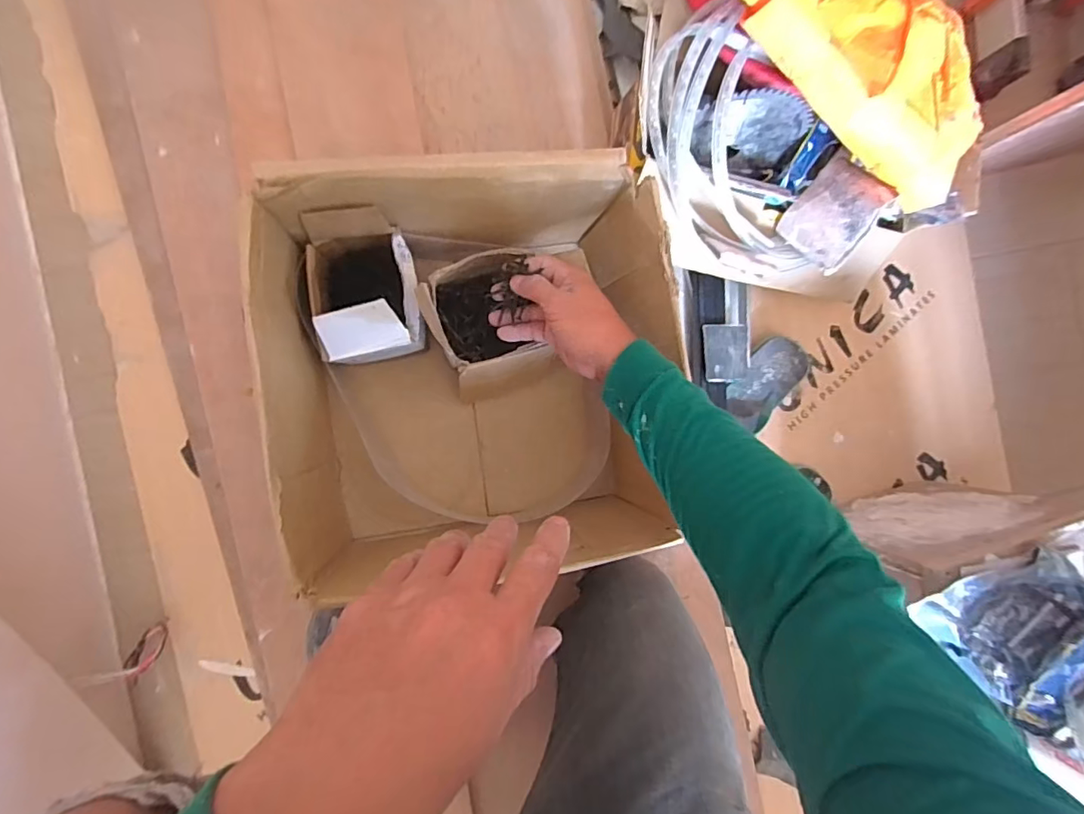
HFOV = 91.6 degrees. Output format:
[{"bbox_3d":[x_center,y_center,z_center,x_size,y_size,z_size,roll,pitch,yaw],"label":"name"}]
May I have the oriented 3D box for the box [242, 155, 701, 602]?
[{"bbox_3d":[-0.067,-0.047,0.576,0.373,0.217,0.349,-8,91,-8],"label":"box"}]

